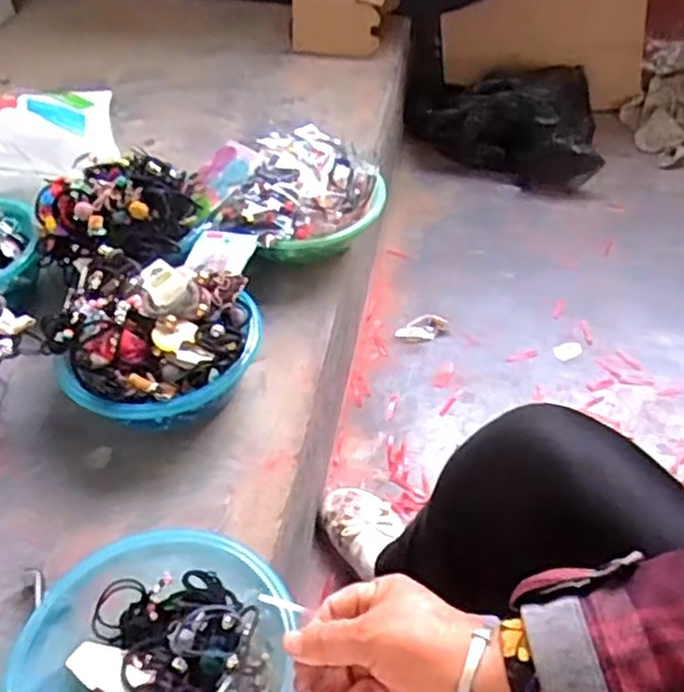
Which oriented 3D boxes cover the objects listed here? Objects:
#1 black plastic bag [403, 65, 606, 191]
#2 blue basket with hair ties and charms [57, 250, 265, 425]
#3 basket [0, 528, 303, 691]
[{"bbox_3d":[0.328,-0.459,1.488,0.395,0.163,0.228,8,47,11],"label":"black plastic bag"},{"bbox_3d":[-0.211,-0.013,0.826,0.228,0.130,0.244,-6,46,-3],"label":"blue basket with hair ties and charms"},{"bbox_3d":[-0.165,0.269,0.585,0.208,0.082,0.217,-1,45,1],"label":"basket"}]

